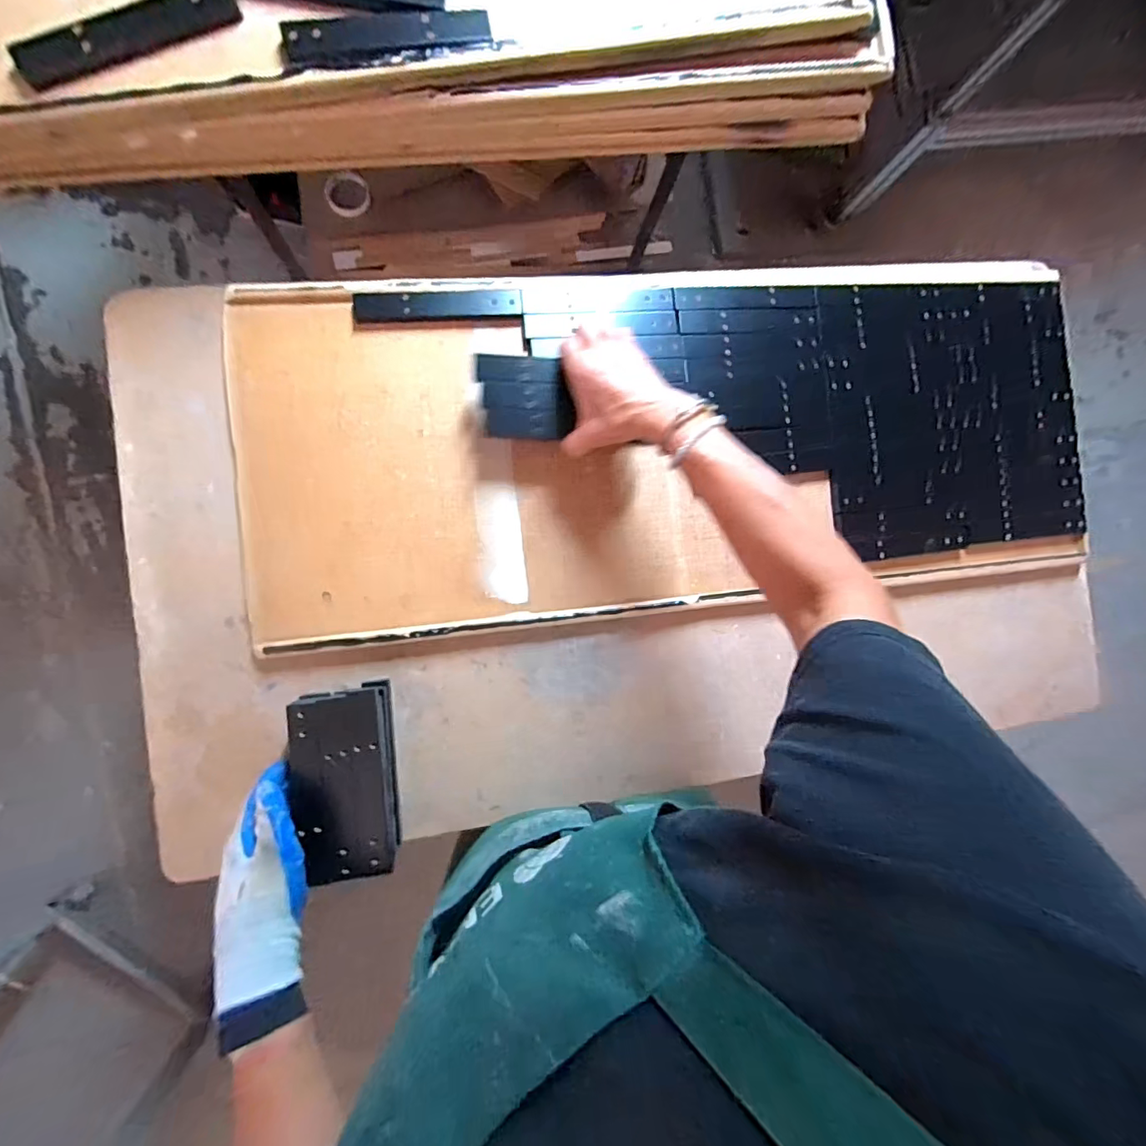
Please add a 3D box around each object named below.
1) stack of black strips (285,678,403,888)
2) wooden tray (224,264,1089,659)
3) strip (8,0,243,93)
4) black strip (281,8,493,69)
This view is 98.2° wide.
[{"bbox_3d":[-0.242,0.221,0.534,0.090,0.054,0.189,-6,90,-8],"label":"stack of black strips"},{"bbox_3d":[0.160,-0.164,0.600,1.042,0.023,0.397,-6,90,-8],"label":"wooden tray"},{"bbox_3d":[-0.372,-0.454,0.416,0.178,0.010,0.033,-29,95,-8],"label":"strip"},{"bbox_3d":[-0.165,-0.484,0.444,0.180,0.008,0.039,-18,93,-9],"label":"black strip"}]

